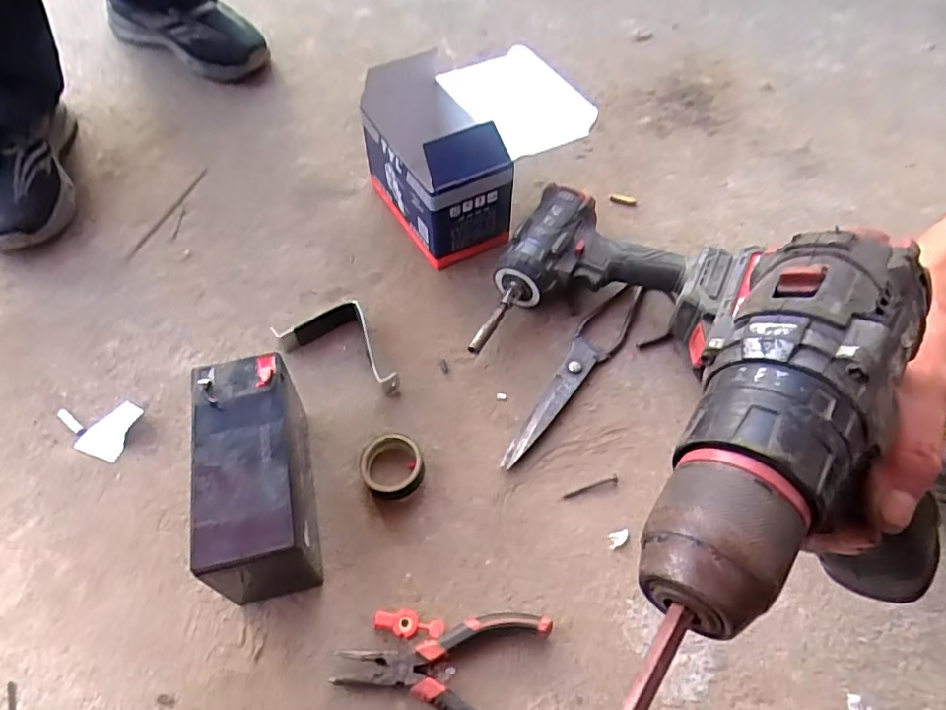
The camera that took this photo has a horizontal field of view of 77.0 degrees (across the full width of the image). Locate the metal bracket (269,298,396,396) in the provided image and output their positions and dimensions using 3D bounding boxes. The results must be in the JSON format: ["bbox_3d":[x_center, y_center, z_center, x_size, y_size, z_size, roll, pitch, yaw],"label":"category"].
[{"bbox_3d":[-0.120,0.003,0.524,0.078,0.025,0.094,-24,62,-17],"label":"metal bracket"}]

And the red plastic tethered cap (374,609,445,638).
[{"bbox_3d":[-0.045,0.189,0.418,0.049,0.007,0.017,6,58,0],"label":"red plastic tethered cap"}]

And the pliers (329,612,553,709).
[{"bbox_3d":[-0.019,0.213,0.397,0.142,0.016,0.076,3,58,-2],"label":"pliers"}]

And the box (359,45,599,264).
[{"bbox_3d":[0.002,-0.216,0.610,0.183,0.150,0.158,-26,63,-18],"label":"box"}]

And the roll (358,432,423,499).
[{"bbox_3d":[-0.066,0.088,0.473,0.047,0.020,0.049,2,58,-2],"label":"roll"}]

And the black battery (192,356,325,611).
[{"bbox_3d":[-0.154,0.089,0.429,0.067,0.094,0.146,-10,59,-10],"label":"black battery"}]

